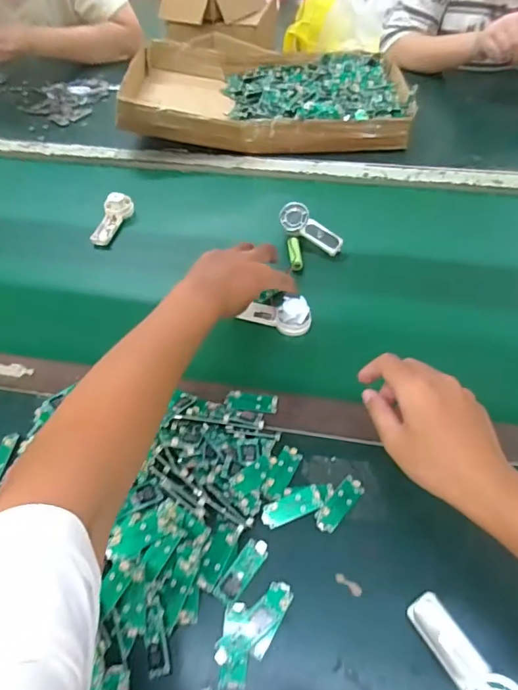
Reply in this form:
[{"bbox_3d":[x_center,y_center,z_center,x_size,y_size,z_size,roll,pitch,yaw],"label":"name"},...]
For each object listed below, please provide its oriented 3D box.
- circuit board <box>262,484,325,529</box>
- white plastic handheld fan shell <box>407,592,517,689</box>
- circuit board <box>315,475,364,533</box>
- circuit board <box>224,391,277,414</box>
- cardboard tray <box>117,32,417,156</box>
[{"bbox_3d":[0.028,0.138,0.398,0.053,0.005,0.020,-19,53,-13],"label":"circuit board"},{"bbox_3d":[0.139,0.216,0.312,0.034,0.018,0.093,-23,42,-14],"label":"white plastic handheld fan shell"},{"bbox_3d":[0.069,0.137,0.398,0.018,0.007,0.052,36,61,26],"label":"circuit board"},{"bbox_3d":[-0.007,0.057,0.464,0.050,0.004,0.021,3,51,4],"label":"circuit board"},{"bbox_3d":[0.018,-0.460,0.836,0.479,0.061,0.317,2,51,4],"label":"cardboard tray"}]

